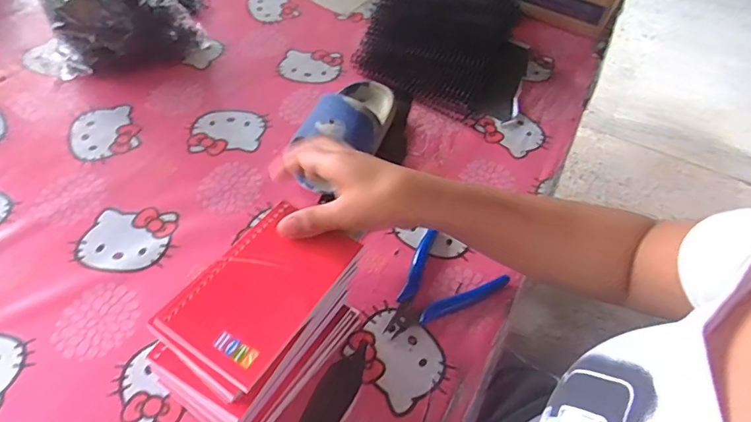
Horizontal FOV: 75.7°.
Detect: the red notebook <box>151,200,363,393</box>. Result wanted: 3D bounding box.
[{"bbox_3d":[-0.080,0.053,0.346,0.079,0.007,0.128,29,55,15],"label":"red notebook"}]

